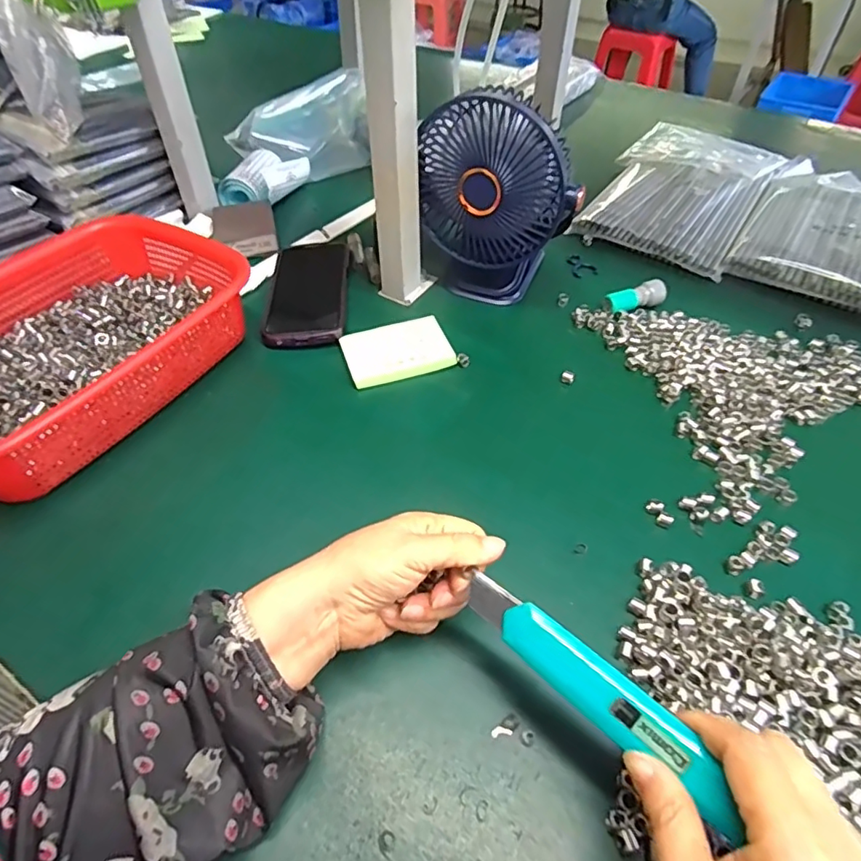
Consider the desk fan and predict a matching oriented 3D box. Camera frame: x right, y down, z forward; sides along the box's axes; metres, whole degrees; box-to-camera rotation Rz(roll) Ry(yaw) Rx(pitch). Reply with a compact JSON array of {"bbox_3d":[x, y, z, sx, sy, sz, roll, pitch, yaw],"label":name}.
[{"bbox_3d":[0.058,-0.212,0.526,0.135,0.182,0.100,0,47,1],"label":"desk fan"}]

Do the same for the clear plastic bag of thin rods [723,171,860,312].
[{"bbox_3d":[0.482,-0.238,0.657,0.181,0.024,0.311,27,53,23],"label":"clear plastic bag of thin rods"}]

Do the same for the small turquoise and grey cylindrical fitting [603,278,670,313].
[{"bbox_3d":[0.206,-0.134,0.557,0.058,0.022,0.022,-14,49,-12],"label":"small turquoise and grey cylindrical fitting"}]

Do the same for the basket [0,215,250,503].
[{"bbox_3d":[-0.296,-0.078,0.471,0.206,0.079,0.283,22,51,20],"label":"basket"}]

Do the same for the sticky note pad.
[{"bbox_3d":[-0.031,-0.073,0.507,0.095,0.012,0.067,-16,49,-14],"label":"sticky note pad"}]

